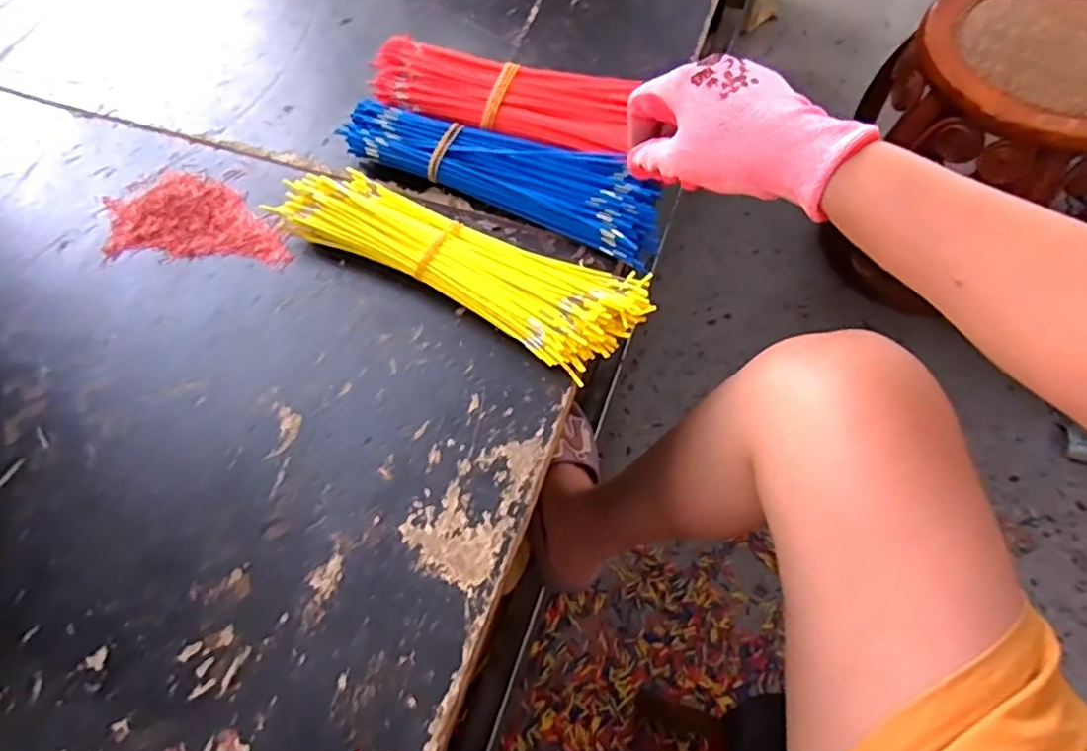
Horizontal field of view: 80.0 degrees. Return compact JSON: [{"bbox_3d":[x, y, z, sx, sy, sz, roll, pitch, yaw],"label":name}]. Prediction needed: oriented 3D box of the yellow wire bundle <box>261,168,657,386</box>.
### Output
[{"bbox_3d":[-0.062,-0.078,0.443,0.262,0.030,0.077,21,66,13],"label":"yellow wire bundle"}]

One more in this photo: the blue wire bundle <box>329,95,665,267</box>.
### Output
[{"bbox_3d":[-0.028,-0.153,0.481,0.249,0.030,0.066,23,67,13],"label":"blue wire bundle"}]

